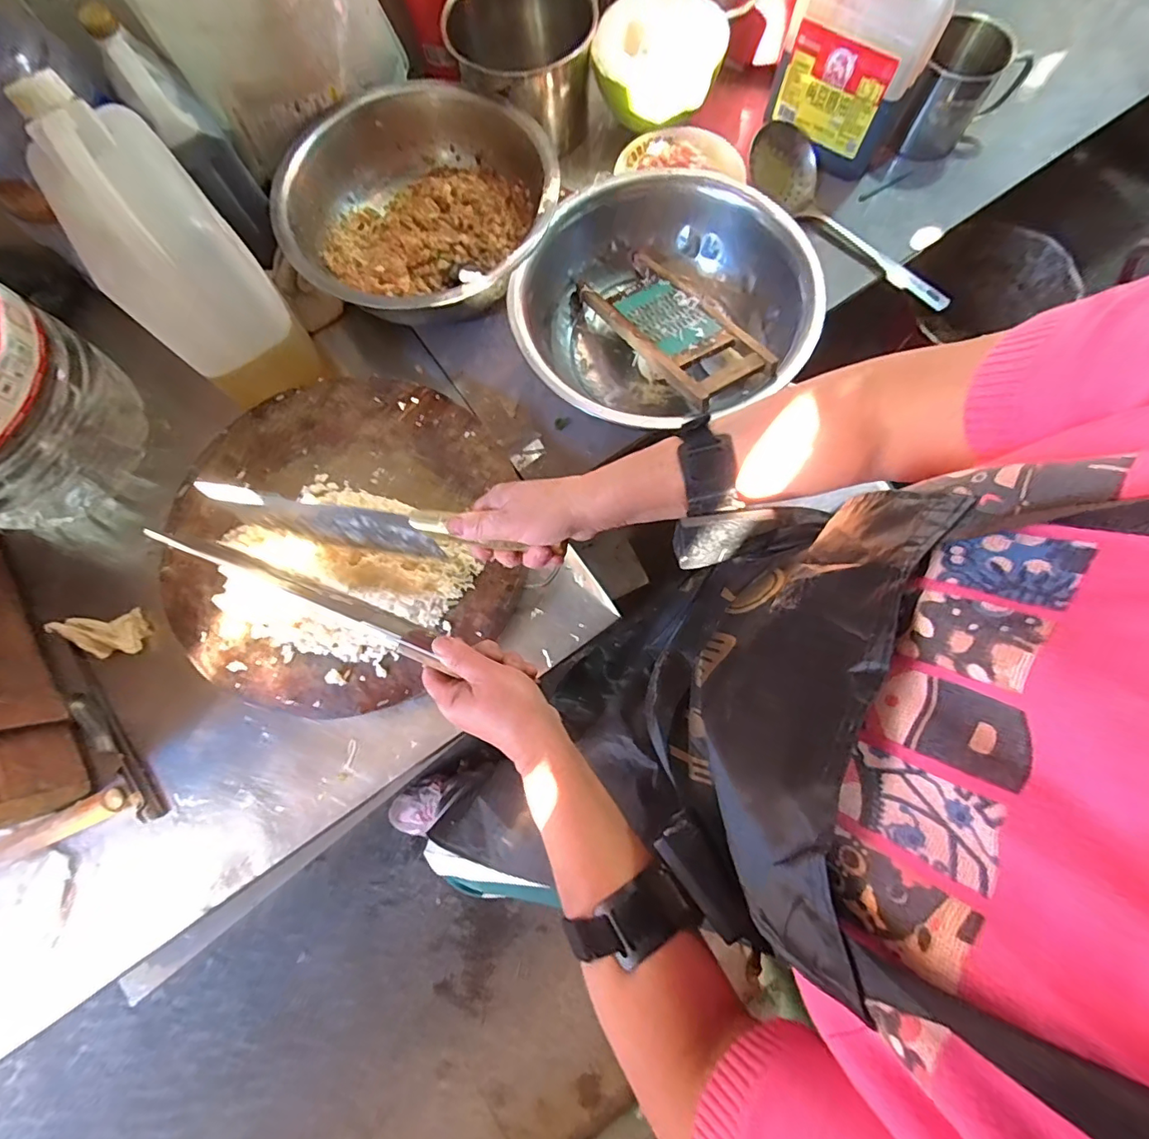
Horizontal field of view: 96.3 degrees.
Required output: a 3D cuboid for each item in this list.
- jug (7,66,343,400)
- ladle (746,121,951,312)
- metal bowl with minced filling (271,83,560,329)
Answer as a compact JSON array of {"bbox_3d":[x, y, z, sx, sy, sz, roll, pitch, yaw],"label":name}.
[{"bbox_3d":[-0.403,-0.319,0.529,0.114,0.225,0.185,-33,77,-6],"label":"jug"},{"bbox_3d":[0.368,-0.467,0.677,0.327,0.047,0.093,42,81,11],"label":"ladle"},{"bbox_3d":[-0.193,-0.456,0.662,0.328,0.092,0.327,0,76,2],"label":"metal bowl with minced filling"}]

